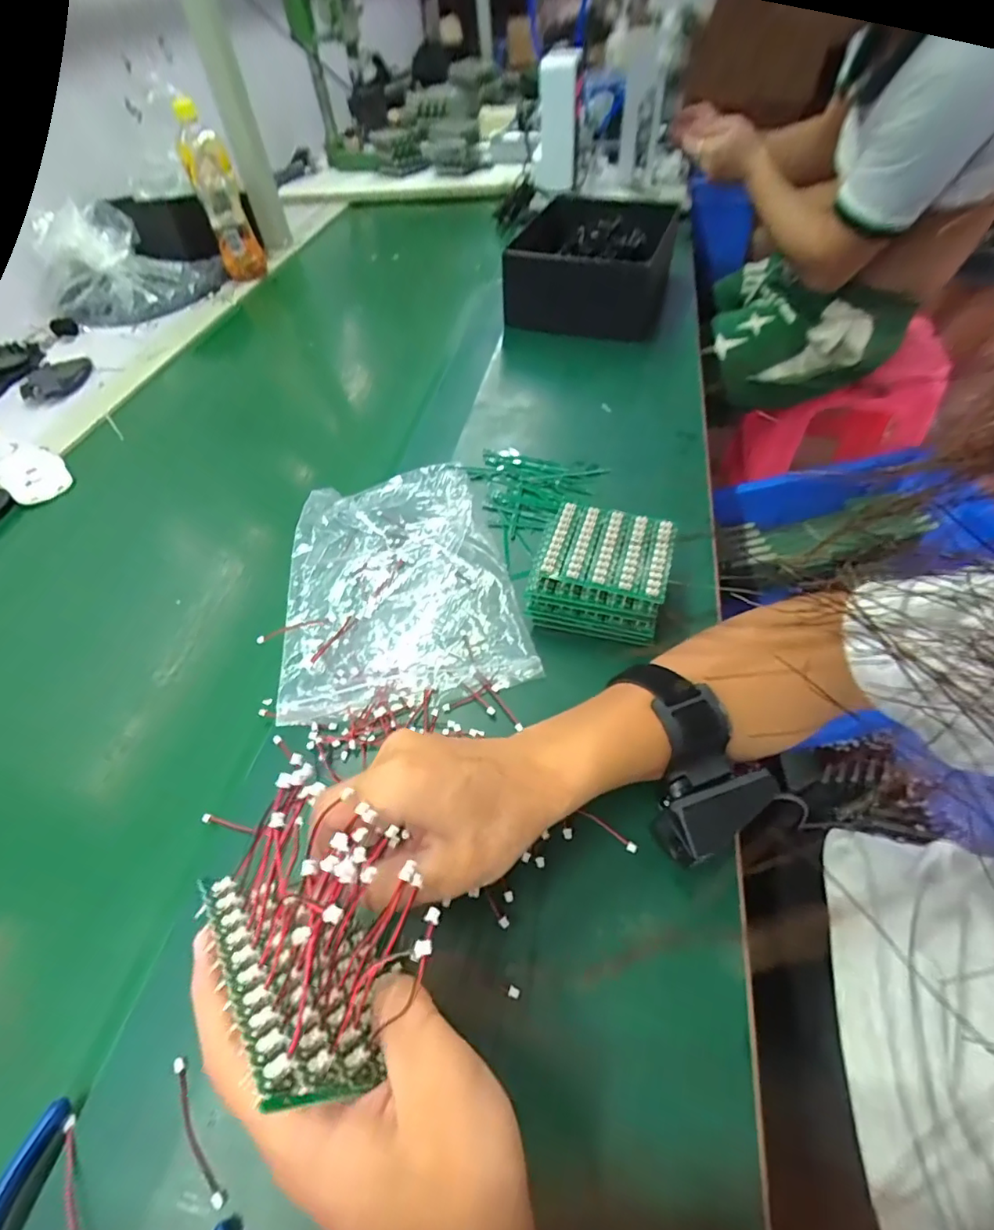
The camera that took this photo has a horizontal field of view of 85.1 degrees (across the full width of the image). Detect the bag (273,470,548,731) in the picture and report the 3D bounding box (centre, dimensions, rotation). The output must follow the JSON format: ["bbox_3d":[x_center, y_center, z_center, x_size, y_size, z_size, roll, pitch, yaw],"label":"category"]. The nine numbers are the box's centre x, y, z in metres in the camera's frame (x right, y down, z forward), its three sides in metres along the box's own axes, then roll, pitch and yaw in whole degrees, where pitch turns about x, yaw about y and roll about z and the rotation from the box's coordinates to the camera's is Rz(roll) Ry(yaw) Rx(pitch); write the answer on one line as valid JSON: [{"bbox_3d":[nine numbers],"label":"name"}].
[{"bbox_3d":[-0.082,-0.035,0.432,0.164,0.019,0.237,-14,51,-5],"label":"bag"}]

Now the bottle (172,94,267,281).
[{"bbox_3d":[-0.427,-0.643,0.837,0.065,0.203,0.072,-27,54,-16],"label":"bottle"}]

